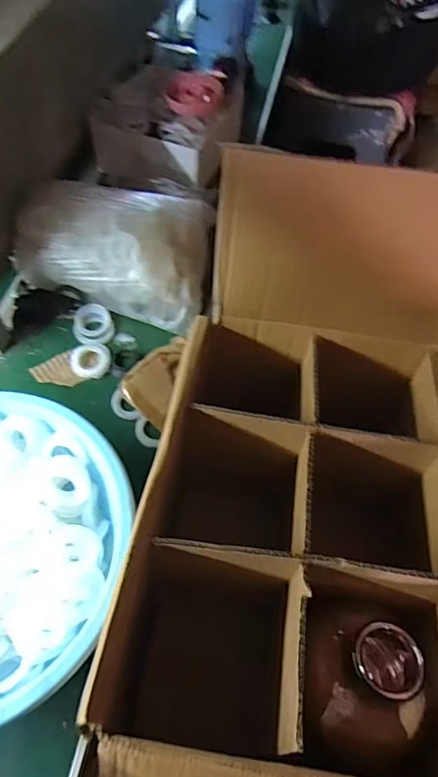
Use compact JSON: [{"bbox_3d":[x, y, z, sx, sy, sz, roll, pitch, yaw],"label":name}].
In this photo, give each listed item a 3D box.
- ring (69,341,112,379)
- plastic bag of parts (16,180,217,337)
[{"bbox_3d":[-0.214,-0.047,0.822,0.064,0.014,0.066,2,57,-2],"label":"ring"},{"bbox_3d":[-0.179,-0.265,0.878,0.324,0.137,0.212,16,58,6],"label":"plastic bag of parts"}]

